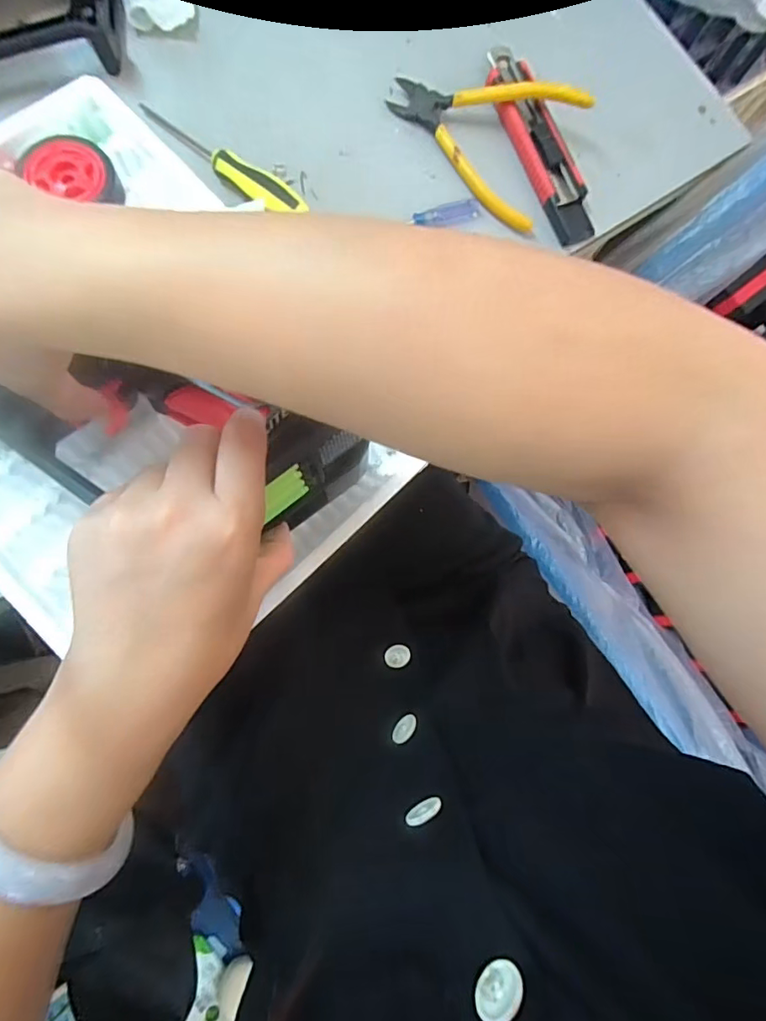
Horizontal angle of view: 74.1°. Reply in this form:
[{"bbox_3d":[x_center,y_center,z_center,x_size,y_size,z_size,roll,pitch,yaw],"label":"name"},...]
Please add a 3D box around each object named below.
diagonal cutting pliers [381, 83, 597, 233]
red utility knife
[{"bbox_3d":[0.074,-0.296,0.387,0.140,0.030,0.100,28,80,-1],"label":"diagonal cutting pliers"},{"bbox_3d":[0.122,-0.291,0.401,0.035,0.015,0.164,-25,85,-8],"label":"red utility knife"}]

